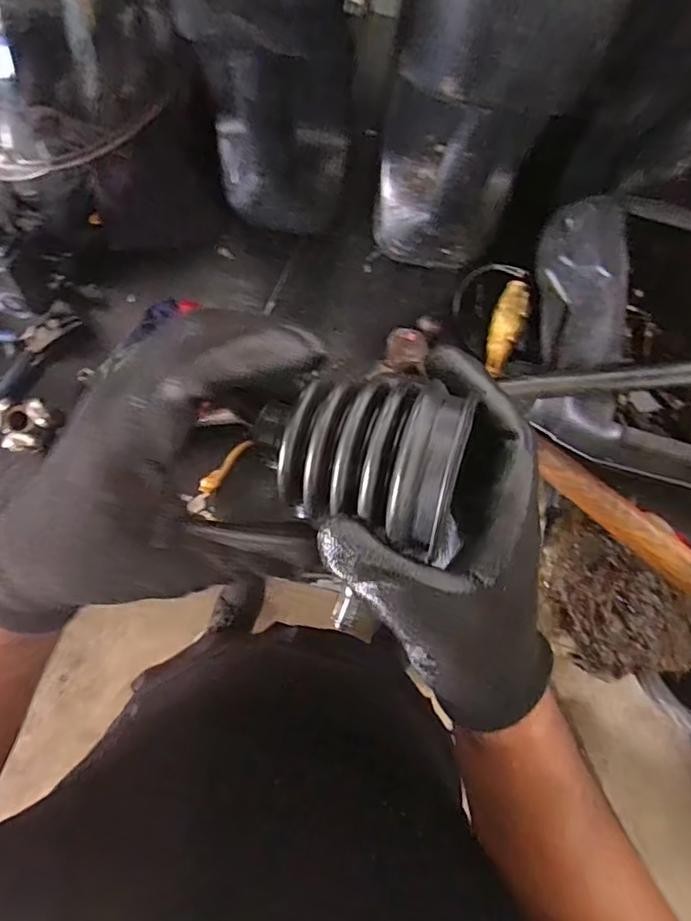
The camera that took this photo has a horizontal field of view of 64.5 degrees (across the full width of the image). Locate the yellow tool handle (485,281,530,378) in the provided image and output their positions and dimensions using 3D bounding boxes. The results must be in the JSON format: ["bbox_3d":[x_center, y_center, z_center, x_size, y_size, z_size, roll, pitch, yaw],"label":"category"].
[{"bbox_3d":[0.157,-0.129,0.542,0.029,0.025,0.105,23,81,1],"label":"yellow tool handle"}]

